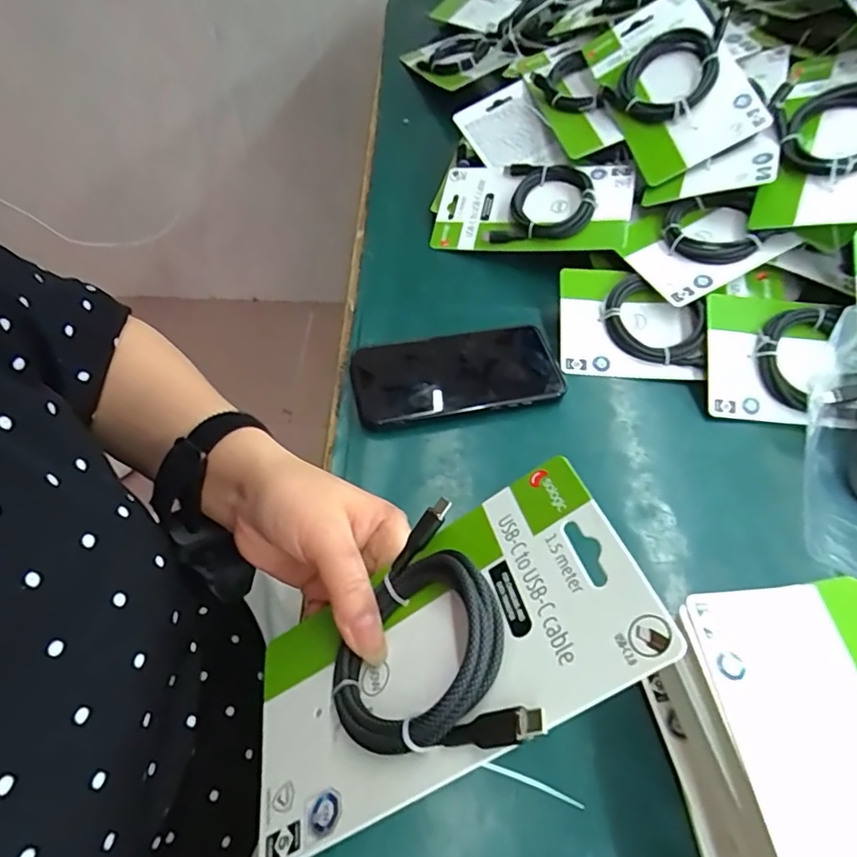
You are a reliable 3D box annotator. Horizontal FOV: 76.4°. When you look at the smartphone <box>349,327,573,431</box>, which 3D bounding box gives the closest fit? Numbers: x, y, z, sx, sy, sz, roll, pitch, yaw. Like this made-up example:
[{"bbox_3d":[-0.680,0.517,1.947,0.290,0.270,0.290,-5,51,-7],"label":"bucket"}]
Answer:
[{"bbox_3d":[0.021,-0.043,0.420,0.157,0.014,0.076,-10,55,-9],"label":"smartphone"}]

